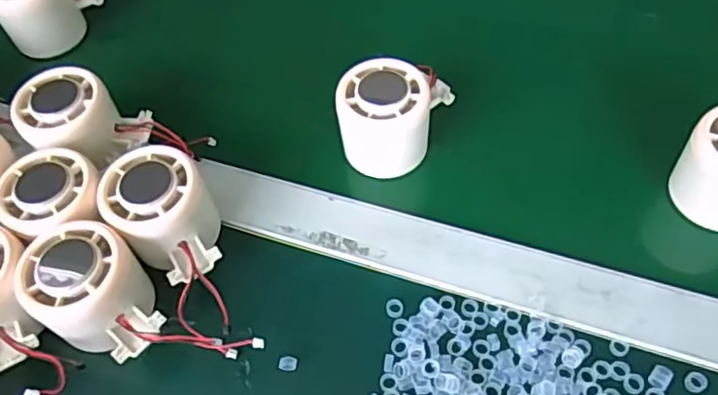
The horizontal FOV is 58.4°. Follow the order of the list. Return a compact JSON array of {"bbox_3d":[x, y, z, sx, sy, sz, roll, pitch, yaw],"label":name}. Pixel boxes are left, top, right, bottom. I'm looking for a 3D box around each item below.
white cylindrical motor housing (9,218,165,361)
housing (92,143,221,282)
[{"bbox_3d":[-0.135,0.053,0.343,0.068,0.062,0.053,16,60,15],"label":"white cylindrical motor housing"},{"bbox_3d":[-0.107,0.013,0.364,0.055,0.056,0.069,-28,59,-13],"label":"housing"}]

